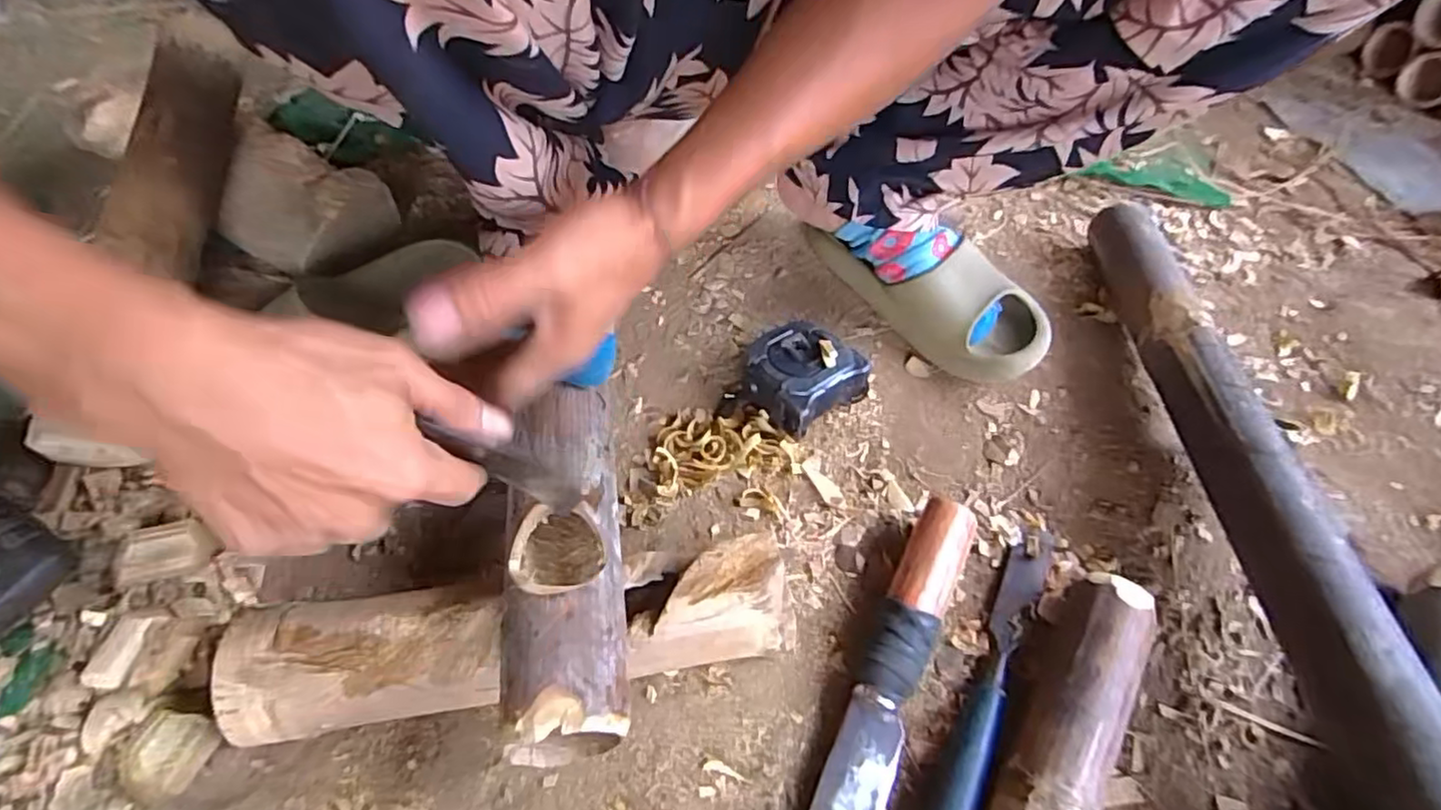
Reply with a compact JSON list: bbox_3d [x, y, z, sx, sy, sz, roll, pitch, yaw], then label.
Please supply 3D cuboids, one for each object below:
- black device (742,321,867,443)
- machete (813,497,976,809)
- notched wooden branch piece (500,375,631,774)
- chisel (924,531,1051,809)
[{"bbox_3d":[0.061,-0.022,0.523,0.081,0.046,0.079,2,55,-3],"label":"black device"},{"bbox_3d":[0.077,0.198,0.369,0.043,0.035,0.334,23,57,12],"label":"machete"},{"bbox_3d":[-0.086,0.086,0.381,0.059,0.065,0.201,-2,47,-5],"label":"notched wooden branch piece"},{"bbox_3d":[0.168,0.161,0.407,0.023,0.027,0.221,28,58,15],"label":"chisel"}]

